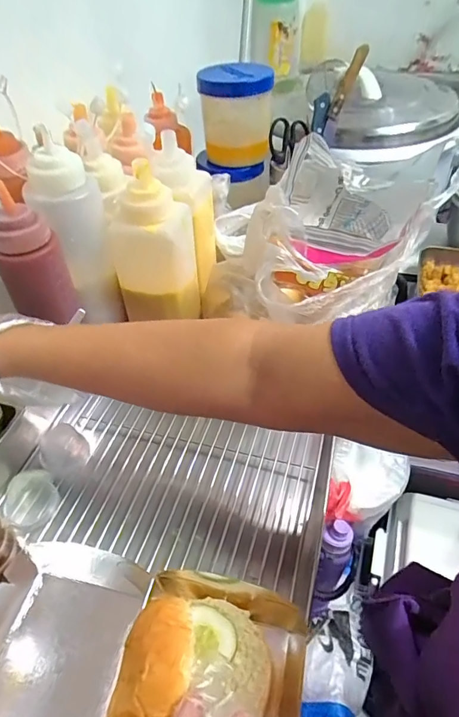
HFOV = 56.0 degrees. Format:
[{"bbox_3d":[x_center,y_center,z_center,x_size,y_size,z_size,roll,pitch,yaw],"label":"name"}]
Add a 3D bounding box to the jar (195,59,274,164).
[{"bbox_3d":[0.008,-0.390,0.700,0.103,0.138,0.092,-9,45,-5],"label":"jar"}]

